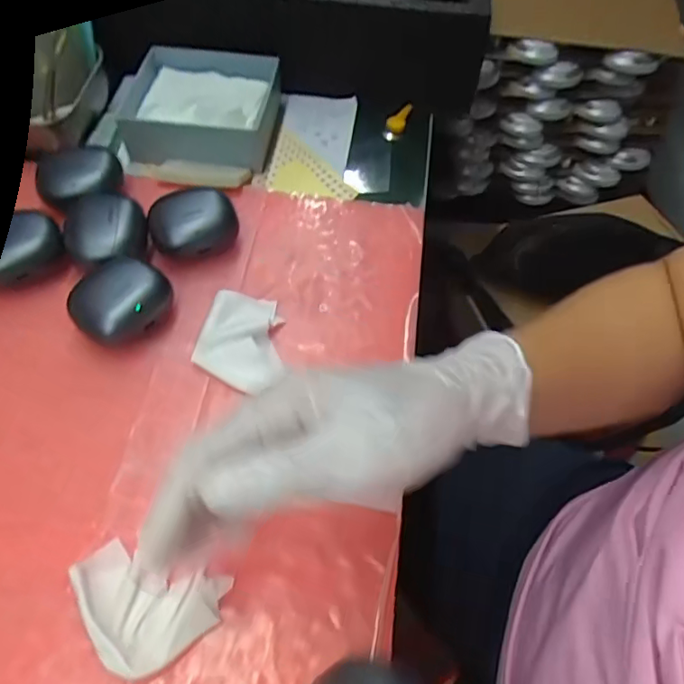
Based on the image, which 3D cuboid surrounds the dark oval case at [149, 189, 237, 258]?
[{"bbox_3d":[-0.100,-0.078,0.379,0.056,0.027,0.047,-4,56,-6],"label":"dark oval case"}]

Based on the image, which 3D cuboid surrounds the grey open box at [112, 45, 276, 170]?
[{"bbox_3d":[-0.122,-0.195,0.465,0.131,0.036,0.123,4,56,0],"label":"grey open box"}]

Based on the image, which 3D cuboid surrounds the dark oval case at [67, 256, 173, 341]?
[{"bbox_3d":[-0.133,-0.023,0.341,0.039,0.032,0.056,39,62,21],"label":"dark oval case"}]

